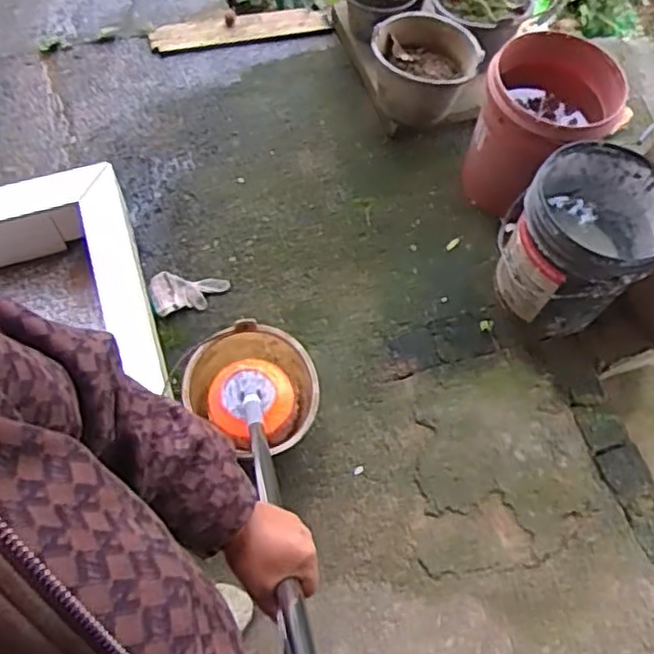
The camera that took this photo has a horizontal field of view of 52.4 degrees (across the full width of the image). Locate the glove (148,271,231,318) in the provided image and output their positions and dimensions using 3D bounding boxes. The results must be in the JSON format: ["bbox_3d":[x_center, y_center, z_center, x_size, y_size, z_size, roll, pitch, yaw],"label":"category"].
[{"bbox_3d":[-0.328,-0.090,1.585,0.184,0.036,0.115,-17,65,-9],"label":"glove"}]

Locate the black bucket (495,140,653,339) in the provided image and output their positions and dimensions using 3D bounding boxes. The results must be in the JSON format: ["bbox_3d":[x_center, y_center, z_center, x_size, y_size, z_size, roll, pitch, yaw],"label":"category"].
[{"bbox_3d":[0.572,-0.185,1.530,0.322,0.346,0.316,0,63,0],"label":"black bucket"}]

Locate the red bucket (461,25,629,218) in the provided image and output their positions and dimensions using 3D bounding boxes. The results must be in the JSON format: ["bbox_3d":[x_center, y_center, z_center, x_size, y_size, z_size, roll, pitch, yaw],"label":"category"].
[{"bbox_3d":[0.517,-0.470,1.661,0.312,0.357,0.335,0,63,0],"label":"red bucket"}]

